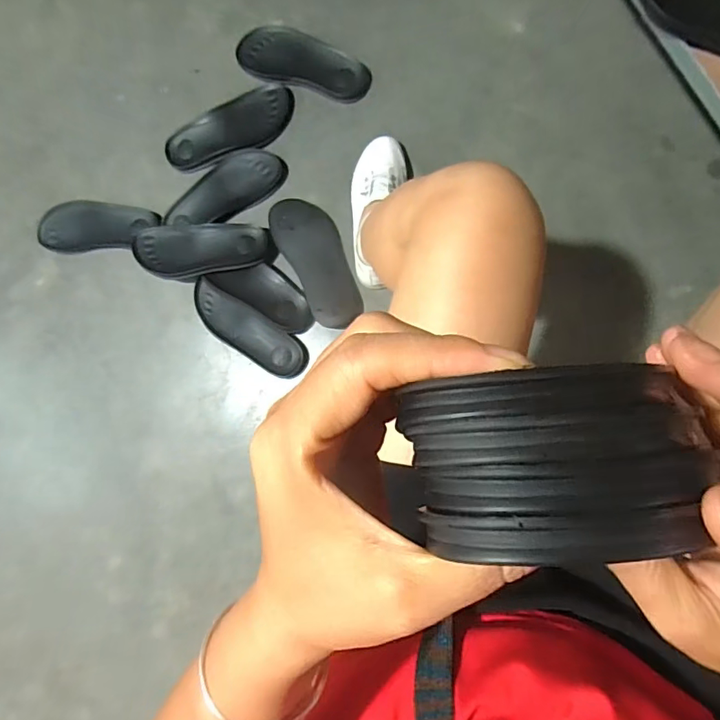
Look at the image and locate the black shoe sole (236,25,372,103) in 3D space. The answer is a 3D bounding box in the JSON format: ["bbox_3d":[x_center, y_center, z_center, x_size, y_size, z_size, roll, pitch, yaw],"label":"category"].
[{"bbox_3d":[-0.097,-0.514,0.867,0.241,0.035,0.095,18,90,8],"label":"black shoe sole"}]

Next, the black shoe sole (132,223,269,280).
[{"bbox_3d":[-0.267,-0.190,0.856,0.227,0.033,0.088,-4,88,7],"label":"black shoe sole"}]

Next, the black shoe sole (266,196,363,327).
[{"bbox_3d":[-0.071,-0.169,0.844,0.094,0.014,0.236,-28,85,6],"label":"black shoe sole"}]

